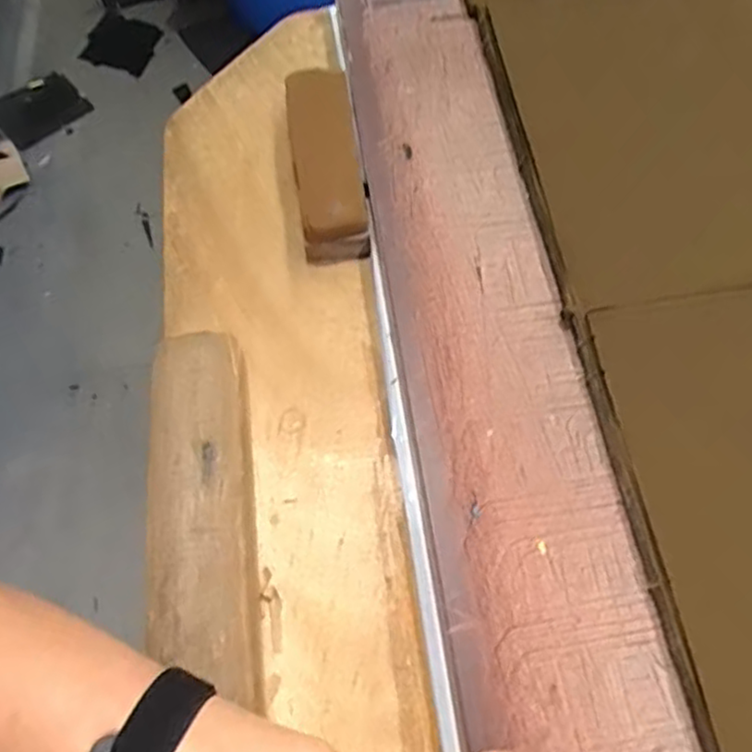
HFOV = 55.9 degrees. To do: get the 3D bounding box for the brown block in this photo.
[{"bbox_3d":[-0.034,-0.146,0.483,0.044,0.027,0.147,-10,64,-2],"label":"brown block"}]

